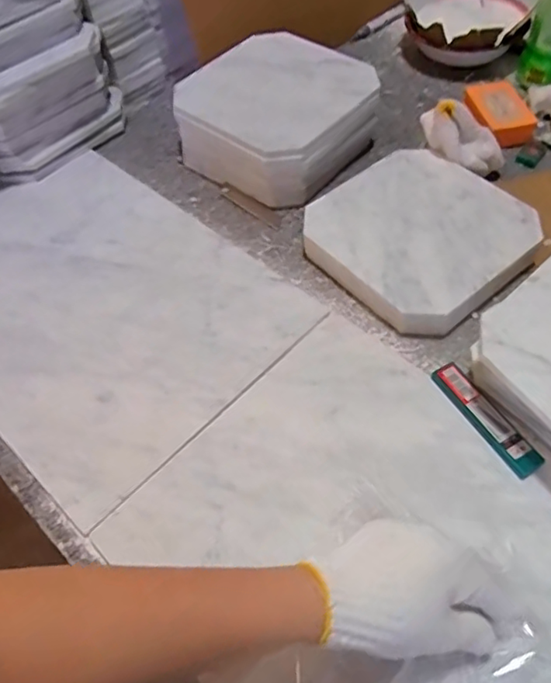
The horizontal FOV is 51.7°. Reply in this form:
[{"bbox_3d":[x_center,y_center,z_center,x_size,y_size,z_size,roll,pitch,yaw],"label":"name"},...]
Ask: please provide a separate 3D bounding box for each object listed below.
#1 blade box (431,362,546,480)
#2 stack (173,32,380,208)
[{"bbox_3d":[0.181,0.065,0.490,0.028,0.013,0.113,-28,57,-14],"label":"blade box"},{"bbox_3d":[0.002,-0.272,0.696,0.198,0.098,0.200,36,64,25],"label":"stack"}]

